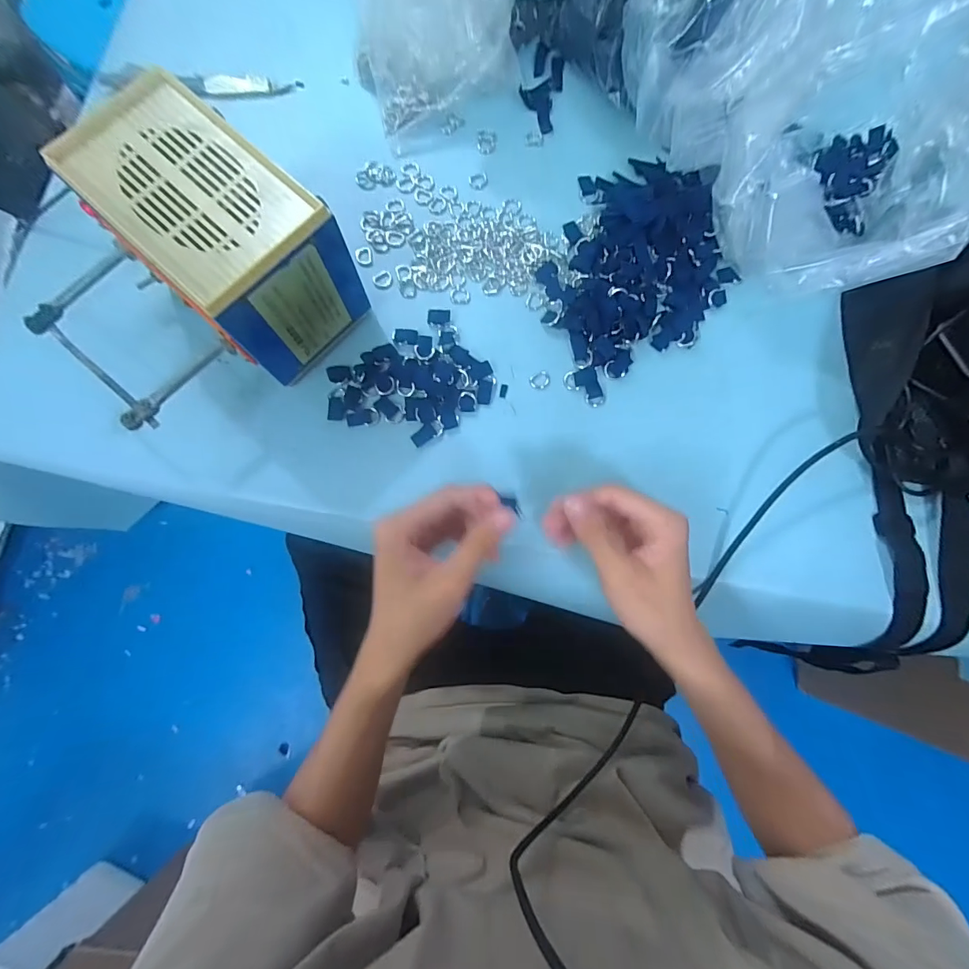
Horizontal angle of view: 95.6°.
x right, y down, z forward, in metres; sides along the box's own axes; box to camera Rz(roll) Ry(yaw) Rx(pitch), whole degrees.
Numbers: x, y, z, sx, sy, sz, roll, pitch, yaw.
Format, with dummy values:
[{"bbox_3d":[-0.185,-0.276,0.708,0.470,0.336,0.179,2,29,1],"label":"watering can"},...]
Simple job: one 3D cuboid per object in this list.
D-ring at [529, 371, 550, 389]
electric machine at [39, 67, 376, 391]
[{"bbox_3d":[0.051,-0.096,0.403,0.019,0.004,0.016,-26,82,-5],"label":"D-ring"},{"bbox_3d":[-0.204,-0.195,0.358,0.178,0.121,0.114,42,83,5],"label":"electric machine"}]

